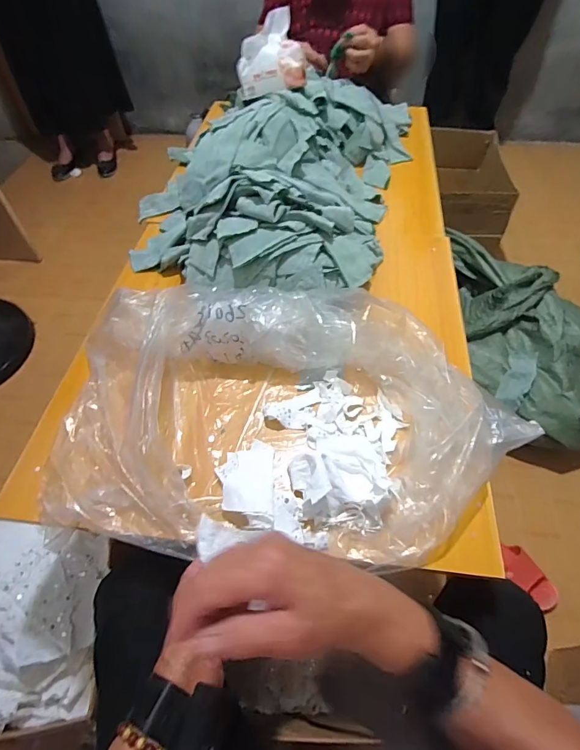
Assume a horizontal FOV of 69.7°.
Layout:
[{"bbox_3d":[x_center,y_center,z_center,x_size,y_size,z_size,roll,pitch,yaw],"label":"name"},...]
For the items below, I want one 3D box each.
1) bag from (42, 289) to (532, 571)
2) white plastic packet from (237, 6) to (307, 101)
[{"bbox_3d":[0.000,0.045,0.528,0.585,0.098,0.338,5,54,5],"label":"bag"},{"bbox_3d":[-0.039,-0.639,0.845,0.136,0.121,0.084,-8,54,-5],"label":"white plastic packet"}]

